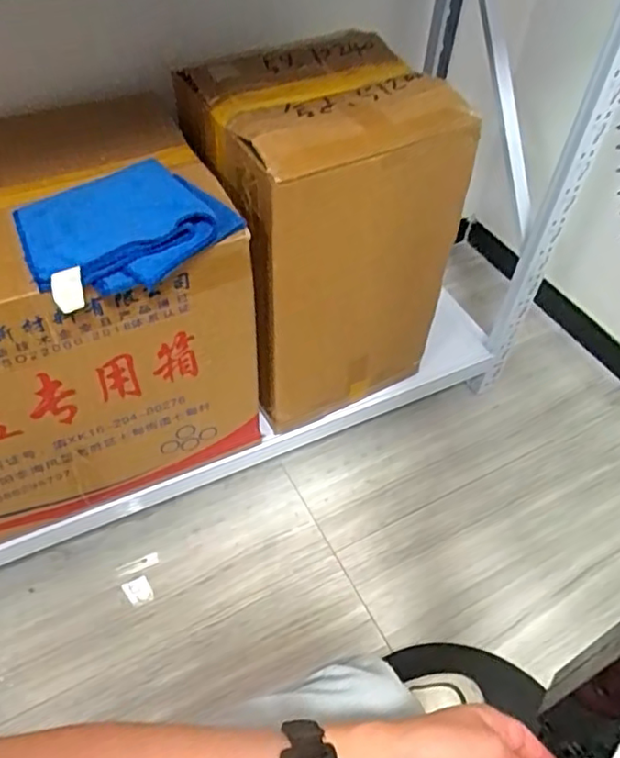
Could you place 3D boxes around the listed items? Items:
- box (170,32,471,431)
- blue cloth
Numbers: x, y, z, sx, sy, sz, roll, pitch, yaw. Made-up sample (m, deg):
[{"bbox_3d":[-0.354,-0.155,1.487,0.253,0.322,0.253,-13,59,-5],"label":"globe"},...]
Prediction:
[{"bbox_3d":[0.013,-0.207,0.967,0.317,0.502,0.270,-23,56,-20],"label":"box"},{"bbox_3d":[-0.218,-0.180,0.697,0.219,0.044,0.185,-29,58,-23],"label":"blue cloth"}]

